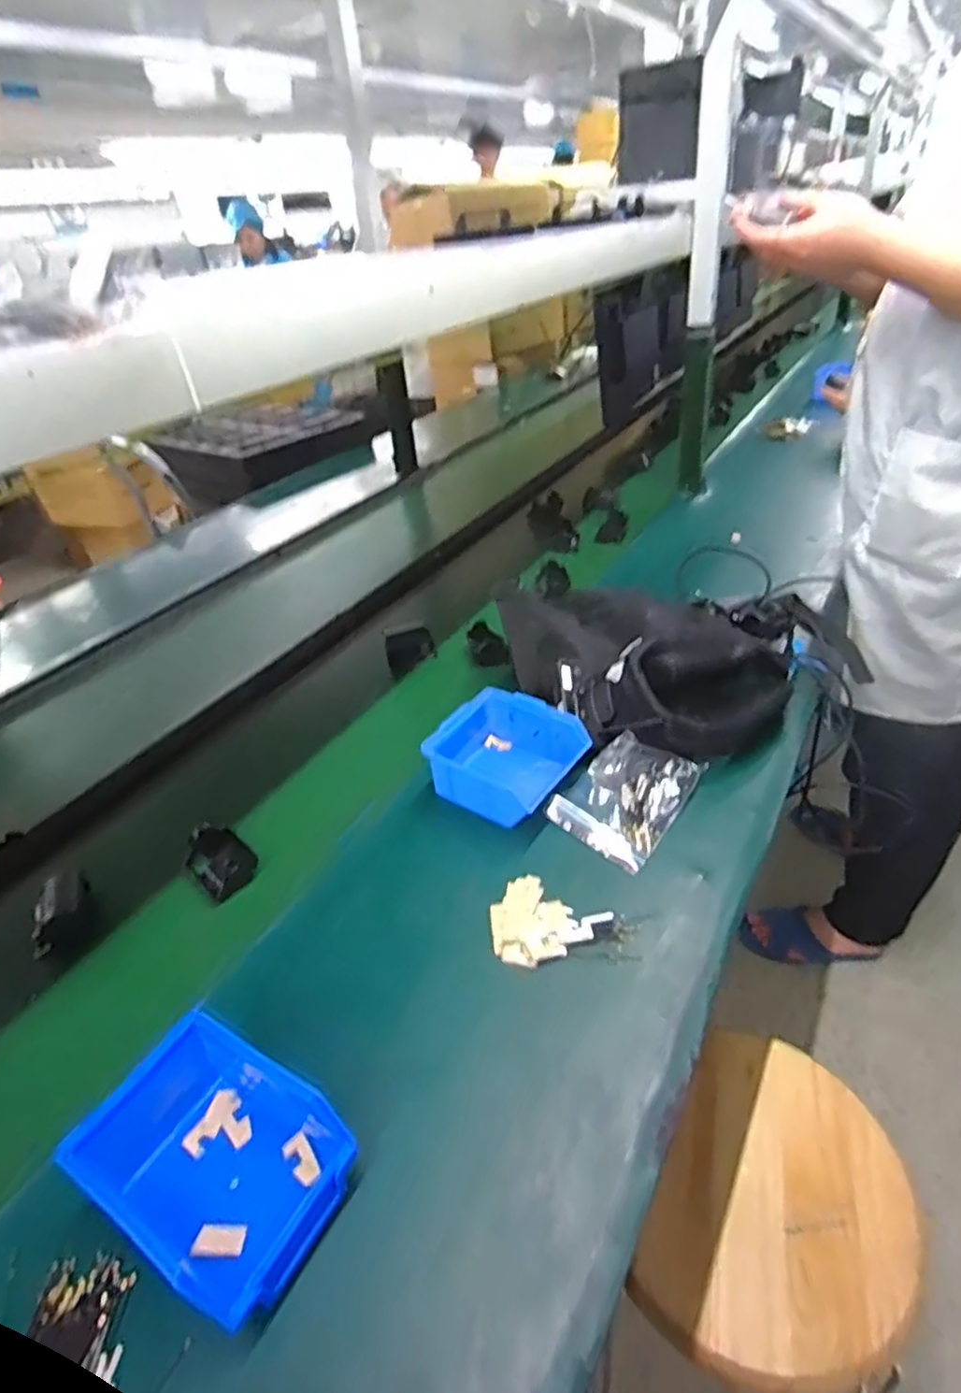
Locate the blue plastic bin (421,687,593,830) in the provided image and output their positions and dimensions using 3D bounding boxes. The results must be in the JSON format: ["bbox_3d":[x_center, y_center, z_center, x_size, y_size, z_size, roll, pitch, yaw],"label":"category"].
[{"bbox_3d":[0.025,0.063,0.754,0.149,0.068,0.130,19,40,34],"label":"blue plastic bin"}]

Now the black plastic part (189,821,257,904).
[{"bbox_3d":[-0.255,0.158,0.681,0.076,0.032,0.052,25,43,39],"label":"black plastic part"}]

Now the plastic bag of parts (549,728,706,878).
[{"bbox_3d":[0.151,0.103,0.721,0.112,0.021,0.155,21,41,35],"label":"plastic bag of parts"}]

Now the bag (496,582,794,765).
[{"bbox_3d":[0.180,-0.035,0.845,0.350,0.096,0.232,11,36,25],"label":"bag"}]

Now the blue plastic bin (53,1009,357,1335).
[{"bbox_3d":[-0.160,0.279,0.434,0.155,0.082,0.124,16,38,30],"label":"blue plastic bin"}]

